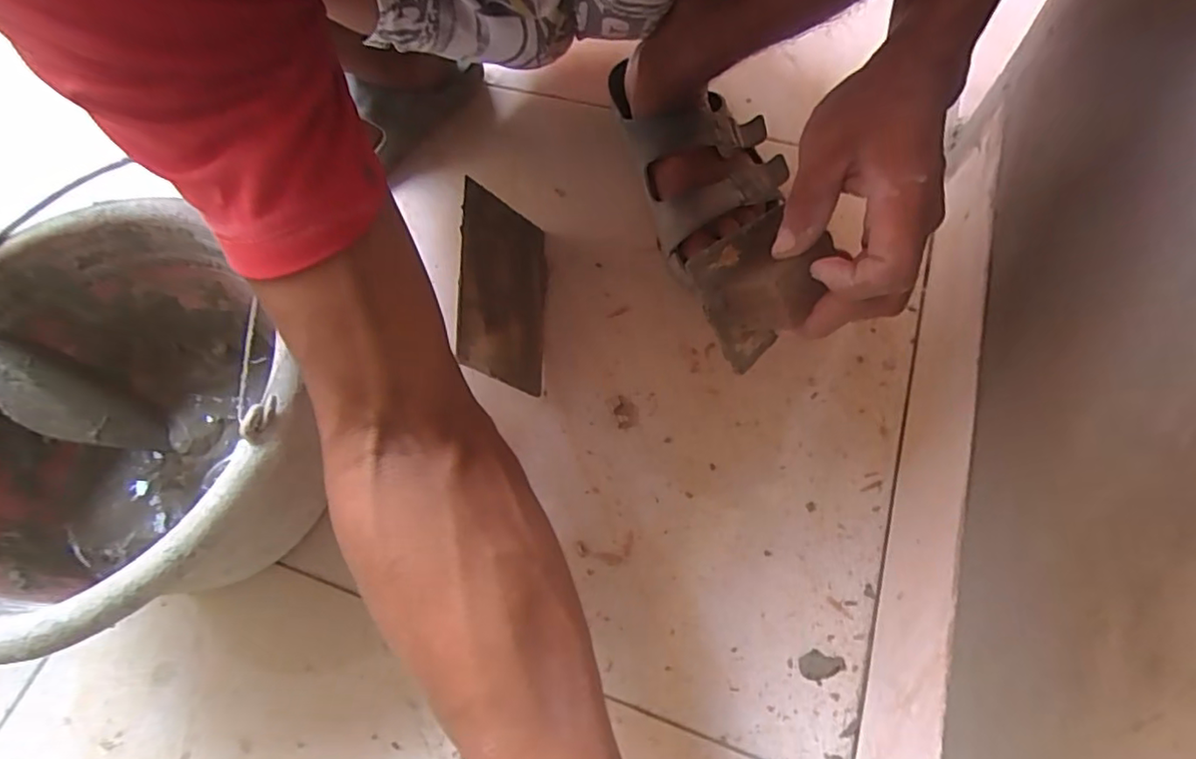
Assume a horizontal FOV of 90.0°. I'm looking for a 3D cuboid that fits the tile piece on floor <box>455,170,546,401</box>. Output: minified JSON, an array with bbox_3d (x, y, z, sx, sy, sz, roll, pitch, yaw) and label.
[{"bbox_3d":[-0.073,-0.073,0.466,0.004,0.088,0.163,-21,59,32],"label":"tile piece on floor"}]

